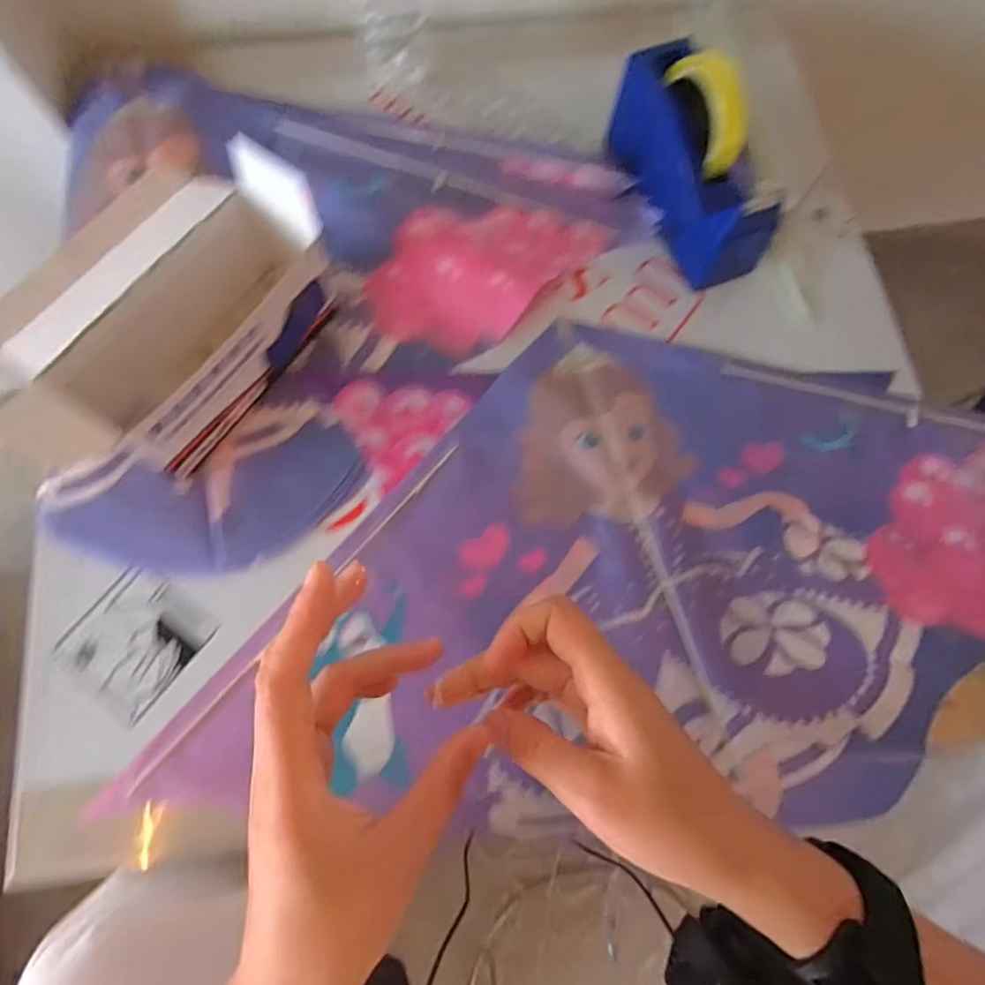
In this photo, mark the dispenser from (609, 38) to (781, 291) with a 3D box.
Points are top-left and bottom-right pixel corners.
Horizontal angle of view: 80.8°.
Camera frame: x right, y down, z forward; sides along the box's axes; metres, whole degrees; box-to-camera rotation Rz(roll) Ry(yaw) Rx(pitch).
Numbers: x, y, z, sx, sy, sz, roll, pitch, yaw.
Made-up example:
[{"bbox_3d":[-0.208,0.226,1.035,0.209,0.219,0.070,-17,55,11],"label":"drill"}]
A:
[{"bbox_3d":[0.182,-0.307,0.532,0.073,0.123,0.205,-28,75,-9],"label":"dispenser"}]

